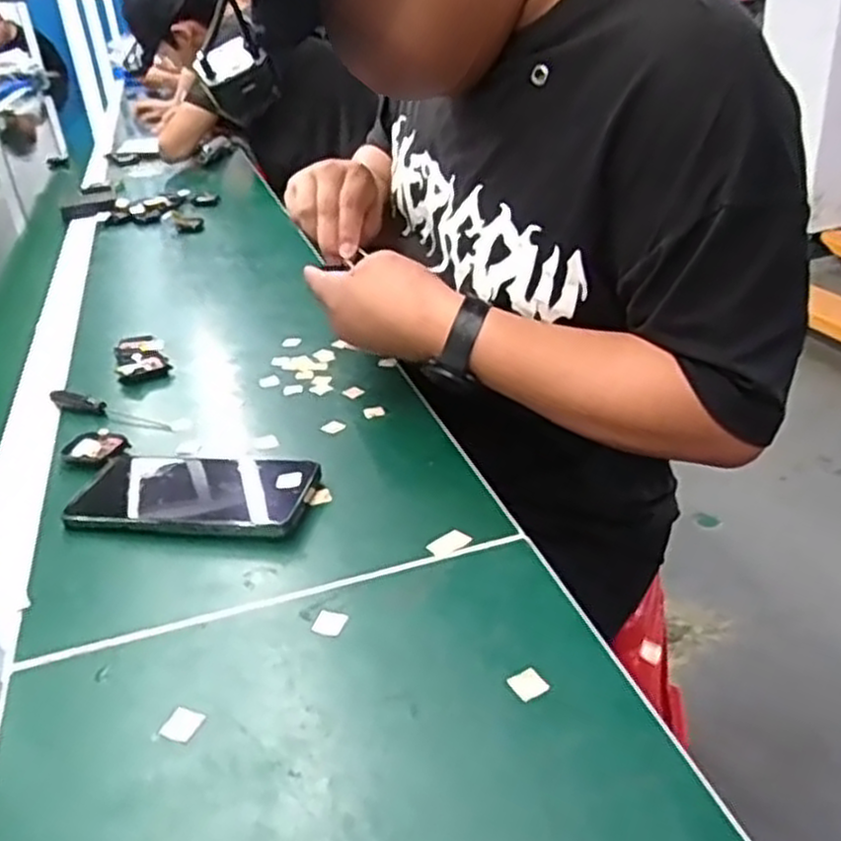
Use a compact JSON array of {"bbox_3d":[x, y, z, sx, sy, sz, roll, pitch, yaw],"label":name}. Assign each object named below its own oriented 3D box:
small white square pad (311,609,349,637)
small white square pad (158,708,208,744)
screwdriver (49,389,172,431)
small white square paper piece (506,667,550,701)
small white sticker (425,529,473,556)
[{"bbox_3d":[-0.050,0.111,0.432,0.018,0.004,0.017,10,33,24],"label":"small white square pad"},{"bbox_3d":[-0.114,0.146,0.378,0.016,0.004,0.017,14,38,17],"label":"small white square pad"},{"bbox_3d":[-0.267,-0.009,0.670,0.132,0.013,0.020,11,33,25],"label":"screwdriver"},{"bbox_3d":[0.053,0.130,0.387,0.015,0.004,0.015,-20,33,-25],"label":"small white square paper piece"},{"bbox_3d":[0.017,0.075,0.491,0.027,0.004,0.015,-24,35,-29],"label":"small white sticker"}]

